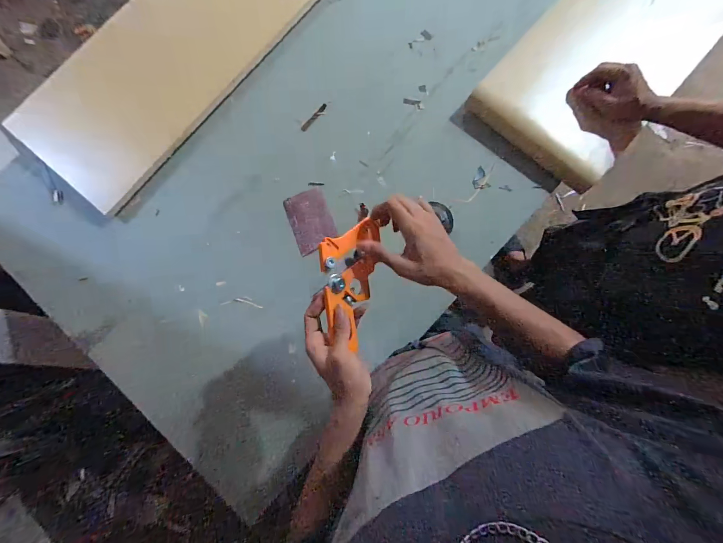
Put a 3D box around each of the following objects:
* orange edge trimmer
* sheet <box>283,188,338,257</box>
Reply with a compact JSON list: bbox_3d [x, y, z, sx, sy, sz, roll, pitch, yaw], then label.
[{"bbox_3d":[-0.022,0.009,0.426,0.069,0.043,0.167,10,83,3],"label":"orange edge trimmer"},{"bbox_3d":[-0.106,-0.108,0.687,0.087,0.010,0.123,-20,92,-7],"label":"sheet"}]

